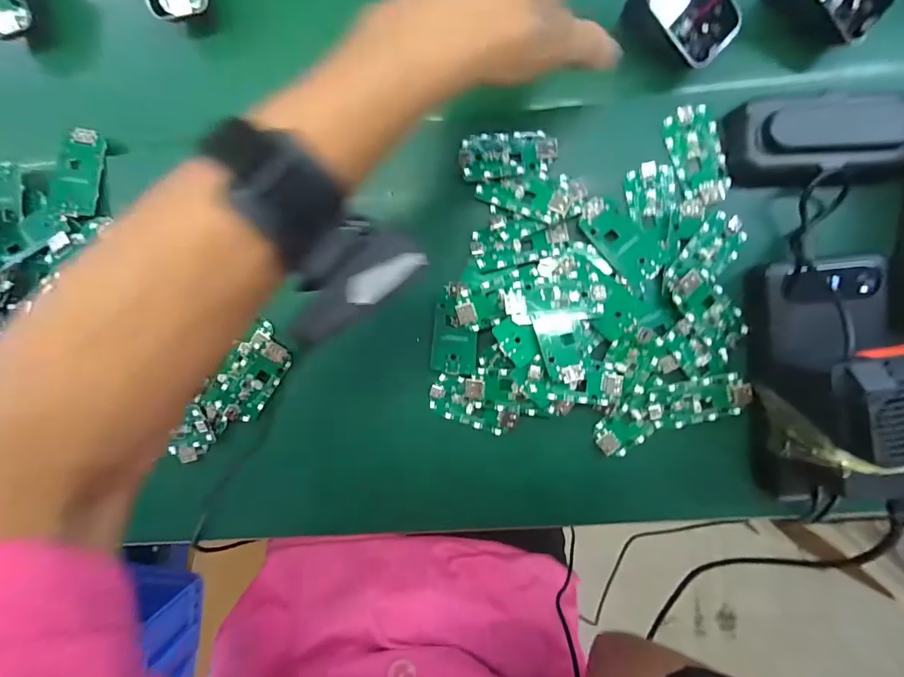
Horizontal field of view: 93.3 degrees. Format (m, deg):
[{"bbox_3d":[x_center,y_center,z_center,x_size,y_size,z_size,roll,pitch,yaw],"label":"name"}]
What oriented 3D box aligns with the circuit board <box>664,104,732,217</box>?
[{"bbox_3d":[0.162,-0.118,0.282,0.032,0.004,0.068,-12,91,5],"label":"circuit board"}]

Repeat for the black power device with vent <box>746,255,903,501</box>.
[{"bbox_3d":[0.233,0.026,0.245,0.075,0.073,0.147,-9,91,5],"label":"black power device with vent"}]

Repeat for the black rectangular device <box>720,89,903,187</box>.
[{"bbox_3d":[0.230,-0.124,0.262,0.104,0.028,0.051,-5,92,5],"label":"black rectangular device"}]

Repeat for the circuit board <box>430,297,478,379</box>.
[{"bbox_3d":[0.002,0.000,0.299,0.032,0.008,0.053,3,92,5],"label":"circuit board"}]

